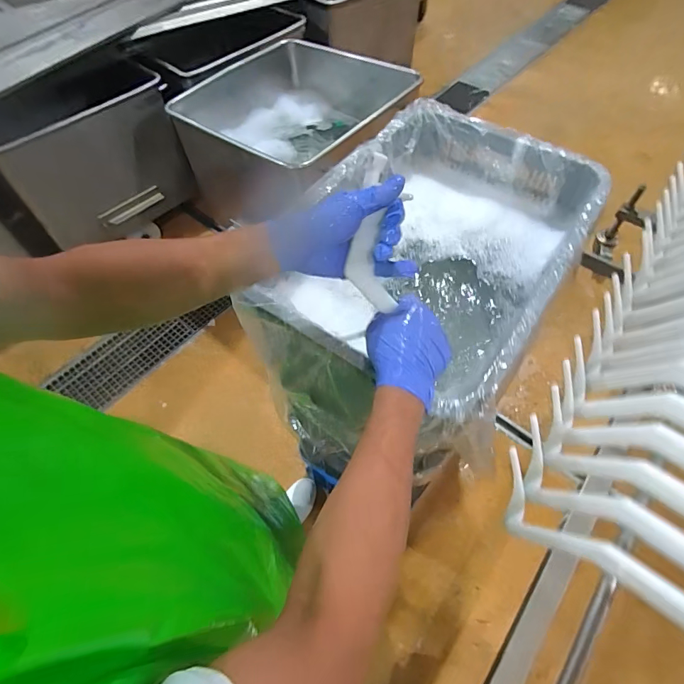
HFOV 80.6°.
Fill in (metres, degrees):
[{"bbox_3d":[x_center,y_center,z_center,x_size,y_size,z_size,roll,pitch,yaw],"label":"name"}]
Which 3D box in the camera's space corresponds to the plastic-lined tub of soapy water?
[{"bbox_3d":[0.127,-0.140,0.618,0.361,0.135,0.533,31,63,19],"label":"plastic-lined tub of soapy water"}]

